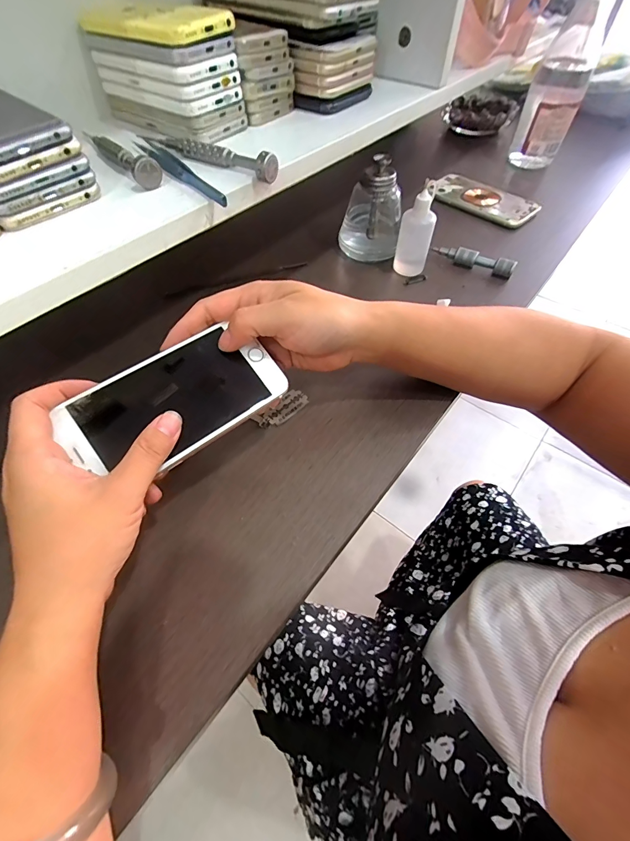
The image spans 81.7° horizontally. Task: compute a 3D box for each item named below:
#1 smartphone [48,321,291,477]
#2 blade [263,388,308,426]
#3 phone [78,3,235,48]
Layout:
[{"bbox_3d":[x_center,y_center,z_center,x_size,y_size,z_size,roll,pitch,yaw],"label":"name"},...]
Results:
[{"bbox_3d":[-0.085,-0.013,0.230,0.127,0.005,0.066,-35,83,-21],"label":"smartphone"},{"bbox_3d":[-0.025,-0.013,0.316,0.021,0.004,0.040,37,63,22],"label":"blade"},{"bbox_3d":[-0.121,-0.301,0.273,0.122,0.013,0.056,34,62,21],"label":"phone"}]

